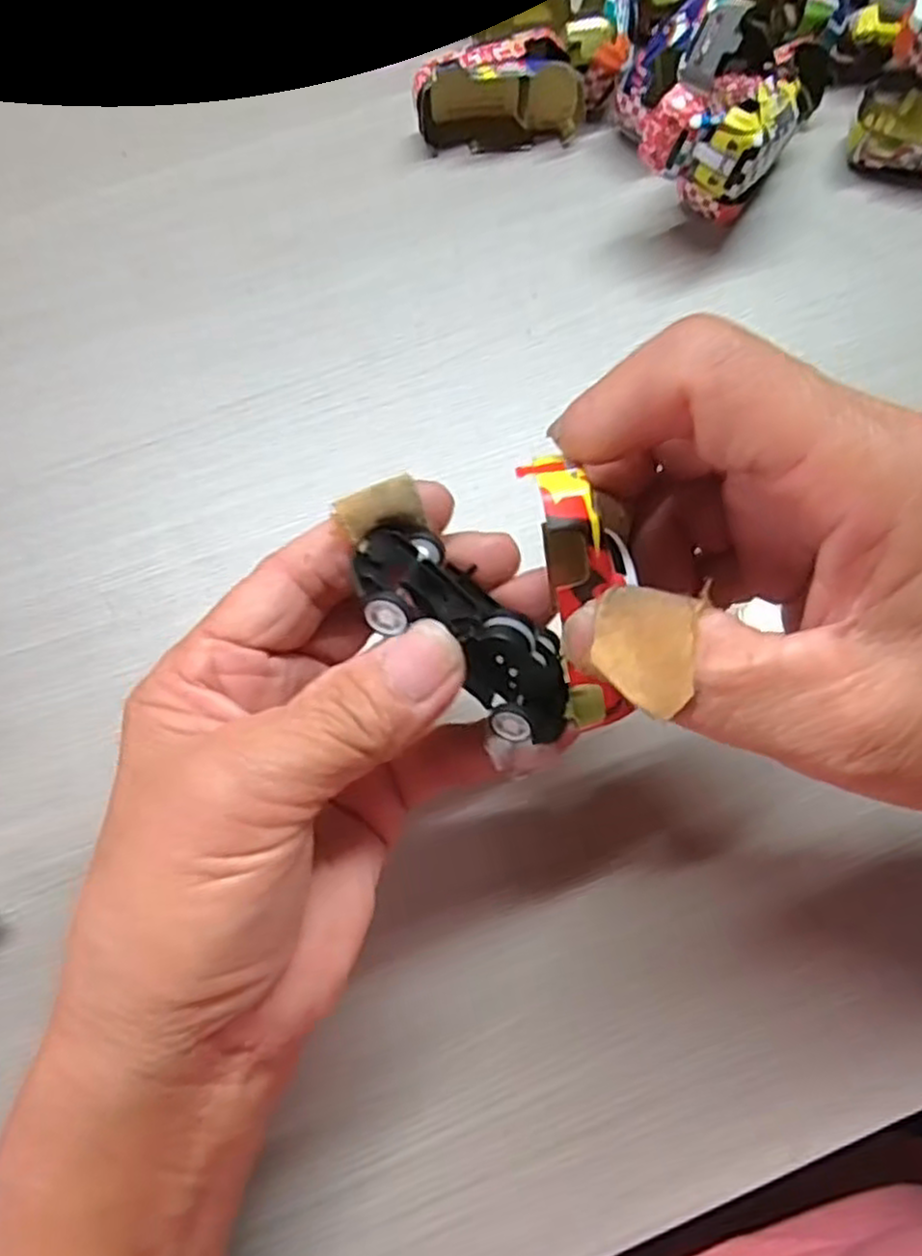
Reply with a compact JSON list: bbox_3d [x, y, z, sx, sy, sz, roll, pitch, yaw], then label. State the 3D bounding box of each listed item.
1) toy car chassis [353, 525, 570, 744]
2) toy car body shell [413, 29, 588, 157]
[{"bbox_3d":[0.003,0.002,0.177,0.061,0.020,0.024,43,77,-8],"label":"toy car chassis"},{"bbox_3d":[0.016,-0.218,0.307,0.068,0.027,0.025,-9,74,-3],"label":"toy car body shell"}]

